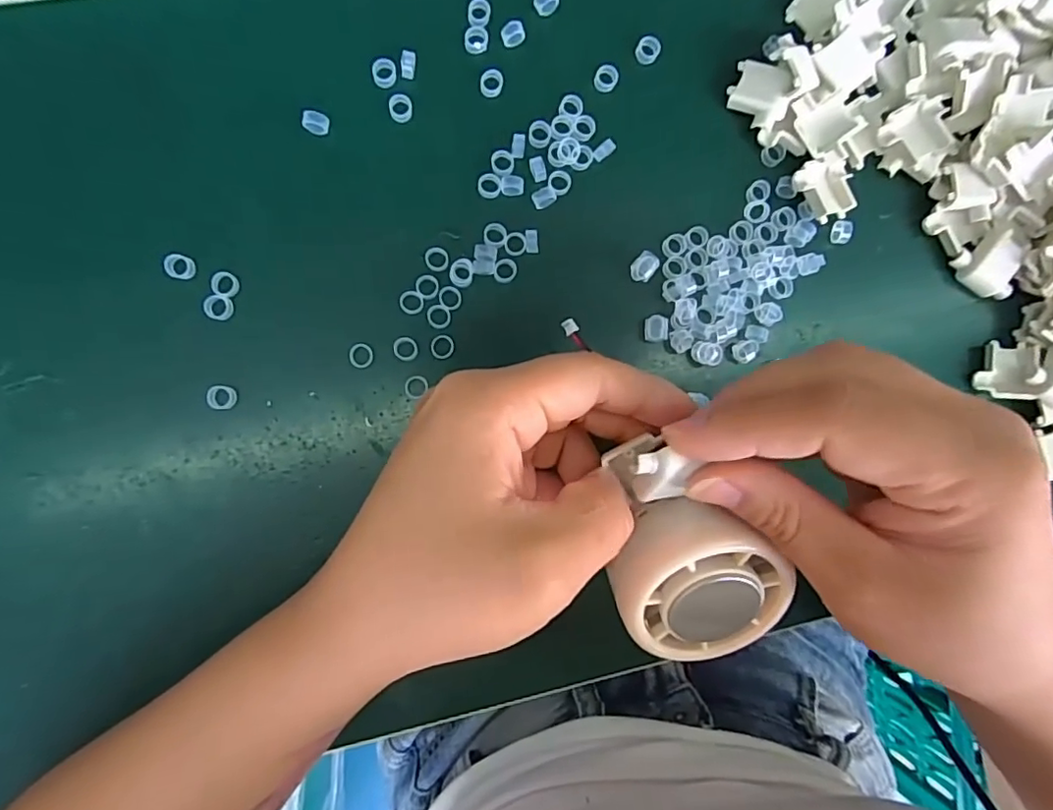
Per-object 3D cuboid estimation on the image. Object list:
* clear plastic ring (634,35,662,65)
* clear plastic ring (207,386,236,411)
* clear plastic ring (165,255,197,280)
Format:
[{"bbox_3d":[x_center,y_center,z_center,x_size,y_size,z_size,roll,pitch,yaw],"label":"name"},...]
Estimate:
[{"bbox_3d":[0.050,-0.145,0.235,0.009,0.004,0.011,25,88,-6],"label":"clear plastic ring"},{"bbox_3d":[-0.115,-0.003,0.217,0.010,0.004,0.009,-2,91,-7],"label":"clear plastic ring"},{"bbox_3d":[-0.128,-0.051,0.213,0.010,0.004,0.009,25,88,-6],"label":"clear plastic ring"}]

